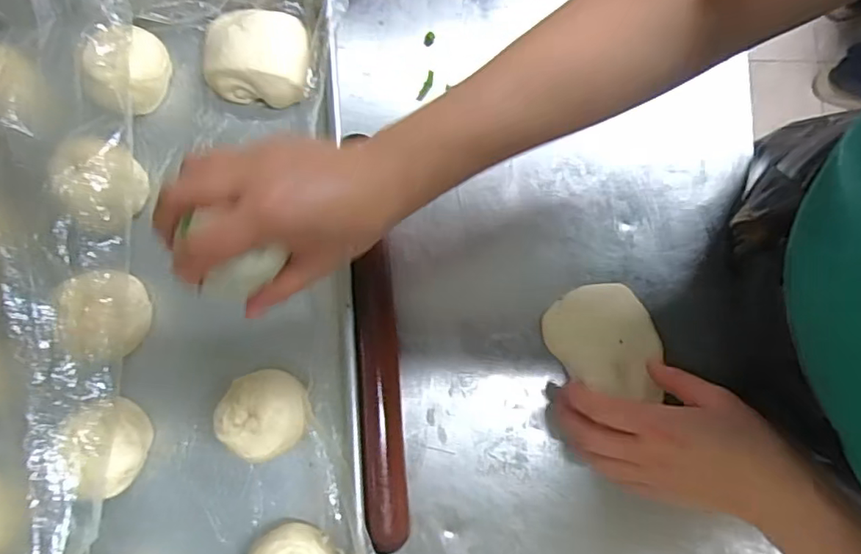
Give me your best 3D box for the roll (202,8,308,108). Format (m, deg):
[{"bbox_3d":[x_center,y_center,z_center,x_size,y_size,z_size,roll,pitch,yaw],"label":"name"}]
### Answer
[{"bbox_3d":[-0.153,-0.195,0.478,0.092,0.034,0.078,-1,80,0],"label":"roll"}]

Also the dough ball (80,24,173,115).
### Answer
[{"bbox_3d":[-0.251,-0.172,0.458,0.054,0.056,0.070,39,82,7],"label":"dough ball"}]

